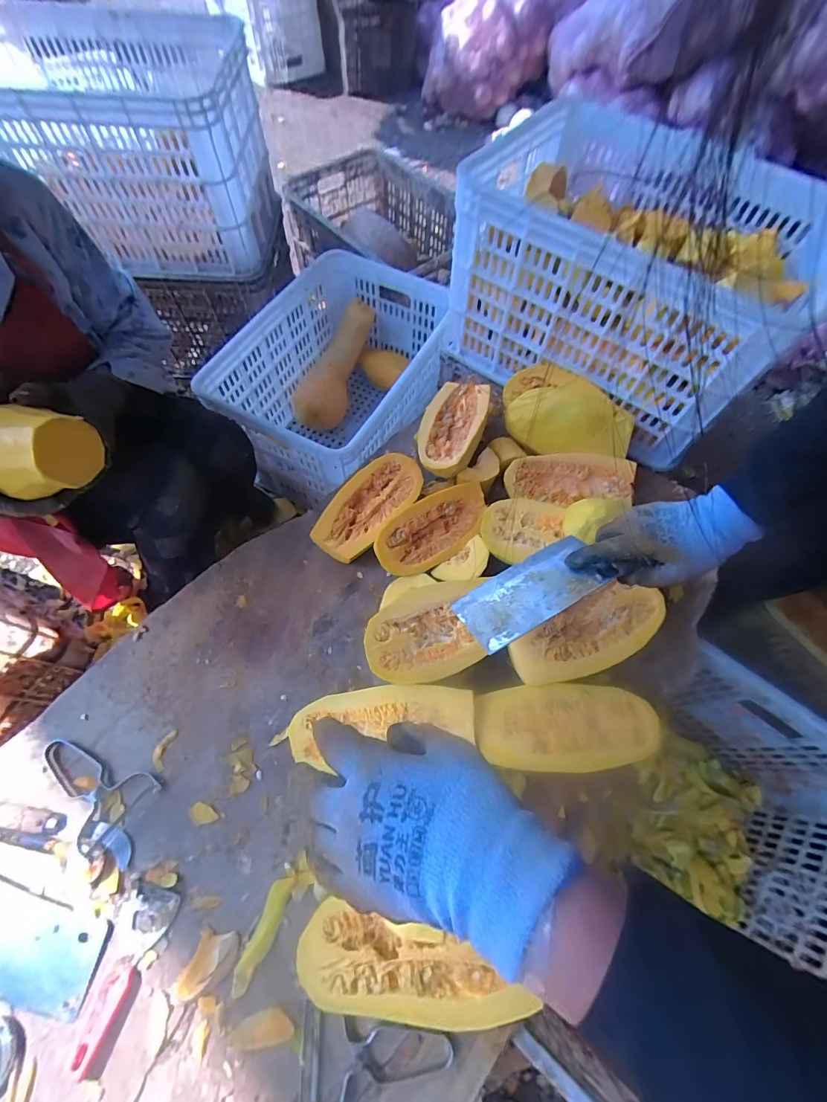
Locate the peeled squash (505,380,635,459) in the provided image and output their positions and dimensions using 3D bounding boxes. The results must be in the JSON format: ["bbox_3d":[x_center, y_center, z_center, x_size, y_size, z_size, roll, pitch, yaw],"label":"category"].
[{"bbox_3d":[0.260,-0.220,0.696,0.197,0.054,0.121,7,63,2],"label":"peeled squash"}]

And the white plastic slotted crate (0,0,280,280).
[{"bbox_3d":[-0.608,-0.799,0.865,0.526,0.324,0.397,-3,66,-4],"label":"white plastic slotted crate"}]

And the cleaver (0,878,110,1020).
[{"bbox_3d":[-0.467,0.389,0.432,0.288,0.026,0.088,18,64,7],"label":"cleaver"}]

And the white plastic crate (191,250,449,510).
[{"bbox_3d":[-0.162,-0.400,1.023,0.389,0.289,0.582,22,66,7],"label":"white plastic crate"}]

